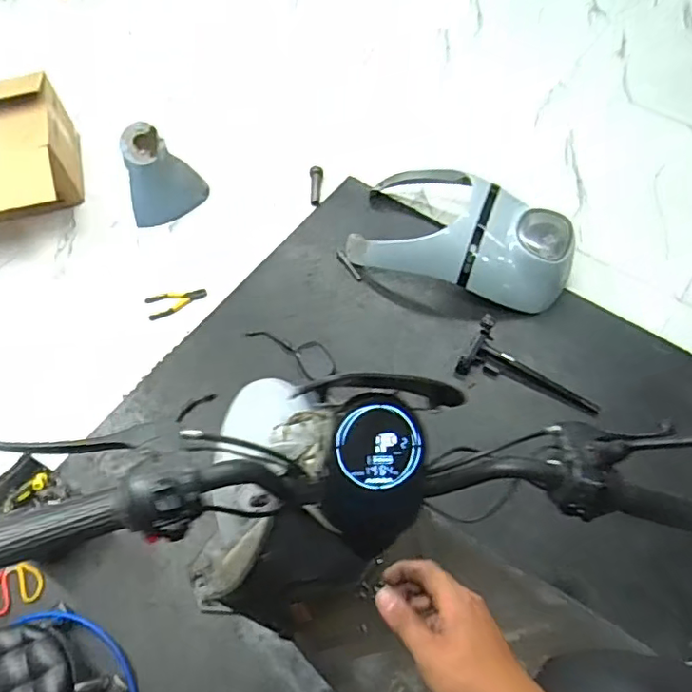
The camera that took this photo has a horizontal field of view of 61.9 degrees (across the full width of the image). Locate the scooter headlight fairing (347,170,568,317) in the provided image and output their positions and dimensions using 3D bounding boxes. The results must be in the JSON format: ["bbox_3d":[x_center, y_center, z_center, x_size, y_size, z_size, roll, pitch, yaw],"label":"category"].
[{"bbox_3d":[0.344,-0.350,1.733,0.680,0.276,0.366,27,65,16],"label":"scooter headlight fairing"}]

